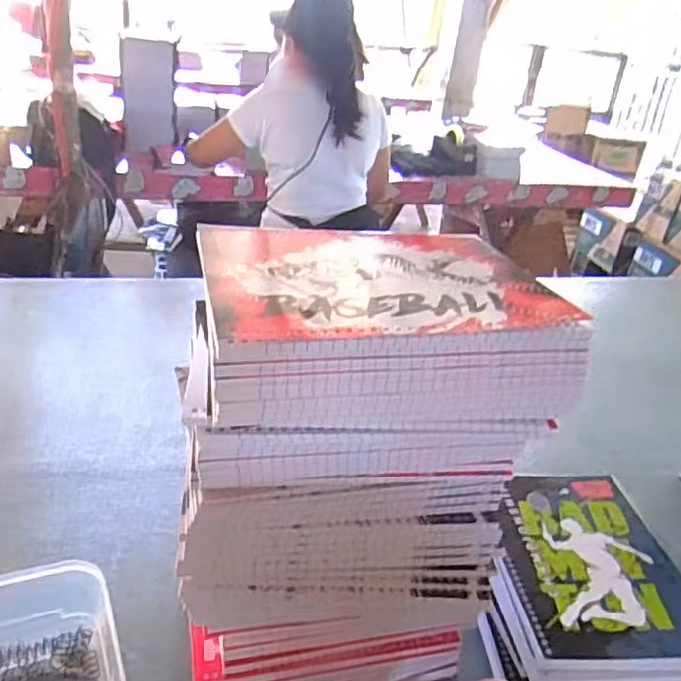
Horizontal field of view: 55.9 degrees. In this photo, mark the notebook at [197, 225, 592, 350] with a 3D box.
[{"bbox_3d":[0.021,-0.039,0.379,0.197,0.008,0.150,-2,29,-16],"label":"notebook"}]

